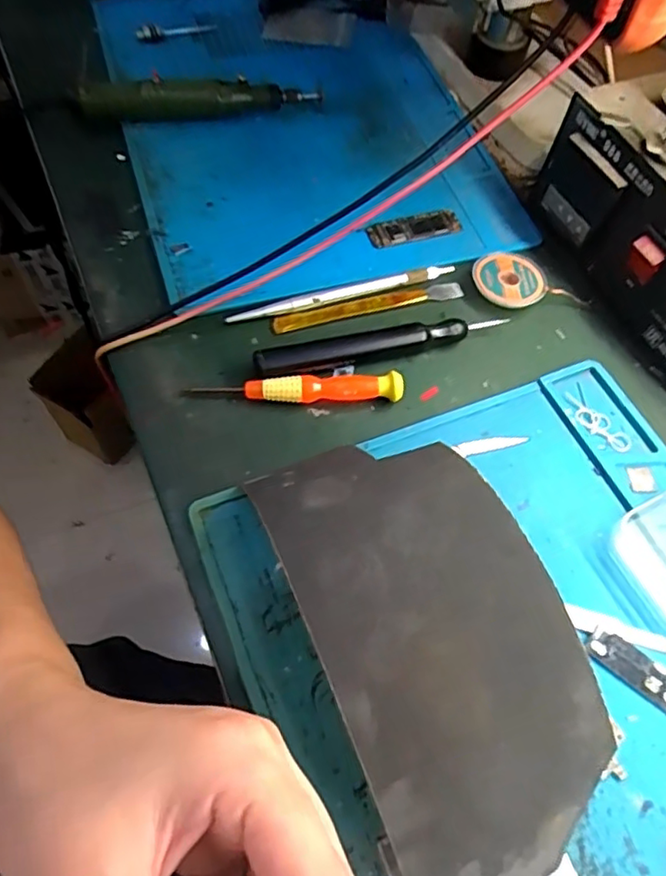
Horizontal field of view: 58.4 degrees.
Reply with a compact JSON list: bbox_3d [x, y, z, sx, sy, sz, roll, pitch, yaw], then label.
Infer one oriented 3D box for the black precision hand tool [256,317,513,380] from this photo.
[{"bbox_3d":[0.028,-0.055,0.338,0.144,0.012,0.019,-16,63,-11],"label":"black precision hand tool"}]

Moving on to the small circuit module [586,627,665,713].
[{"bbox_3d":[0.135,0.102,0.265,0.043,0.004,0.017,36,66,16],"label":"small circuit module"}]

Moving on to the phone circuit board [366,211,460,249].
[{"bbox_3d":[0.056,-0.139,0.396,0.065,0.006,0.018,-15,63,-10],"label":"phone circuit board"}]

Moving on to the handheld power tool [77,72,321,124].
[{"bbox_3d":[-0.094,-0.241,0.423,0.161,0.033,0.028,-9,62,-7],"label":"handheld power tool"}]

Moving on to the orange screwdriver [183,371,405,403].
[{"bbox_3d":[-0.019,-0.026,0.321,0.115,0.011,0.013,-1,61,-3],"label":"orange screwdriver"}]

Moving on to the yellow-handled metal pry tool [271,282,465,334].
[{"bbox_3d":[0.022,-0.079,0.358,0.119,0.006,0.011,-14,63,-10],"label":"yellow-handled metal pry tool"}]

